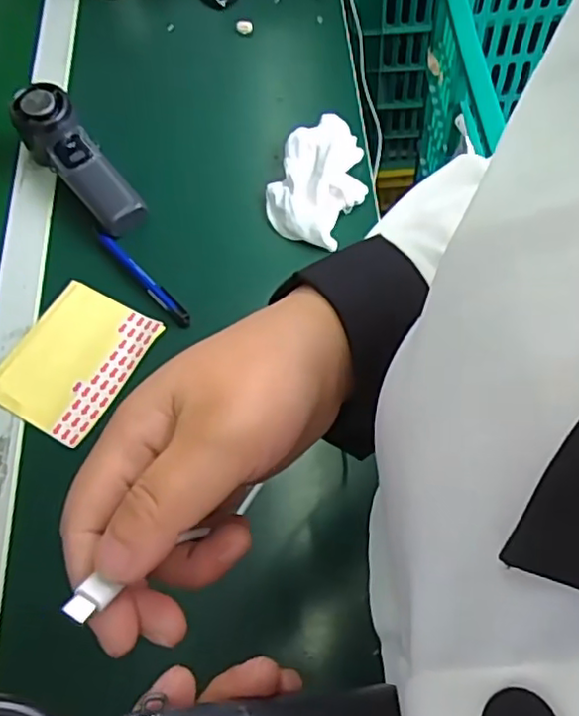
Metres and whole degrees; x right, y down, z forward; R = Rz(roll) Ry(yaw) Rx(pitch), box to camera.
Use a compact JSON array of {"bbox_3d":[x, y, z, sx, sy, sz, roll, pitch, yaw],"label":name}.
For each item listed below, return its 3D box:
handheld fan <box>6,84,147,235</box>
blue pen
[{"bbox_3d":[-0.192,-0.177,0.582,0.053,0.053,0.164,-38,81,-14],"label":"handheld fan"},{"bbox_3d":[-0.125,-0.069,0.537,0.013,0.007,0.123,-40,68,-15],"label":"blue pen"}]

